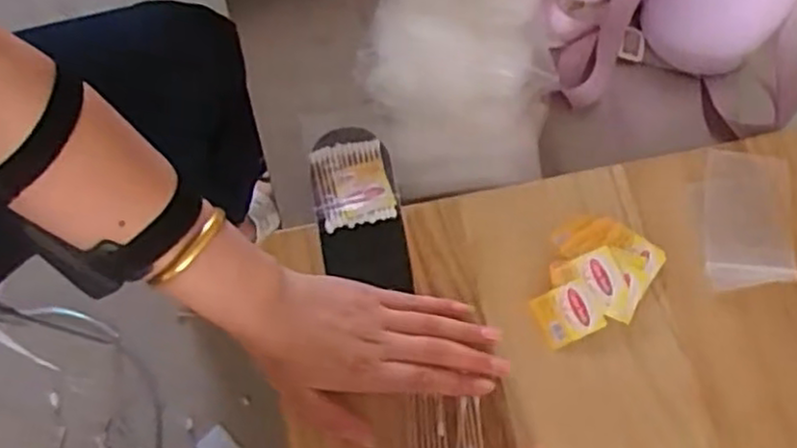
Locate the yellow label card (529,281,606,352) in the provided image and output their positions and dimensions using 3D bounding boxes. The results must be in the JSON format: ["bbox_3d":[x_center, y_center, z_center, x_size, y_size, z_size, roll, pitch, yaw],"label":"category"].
[{"bbox_3d":[0.122,0.065,0.525,0.044,0.008,0.039,-22,76,-8],"label":"yellow label card"}]

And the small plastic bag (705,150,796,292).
[{"bbox_3d":[0.262,-0.003,0.548,0.065,0.004,0.106,5,74,-1],"label":"small plastic bag"}]

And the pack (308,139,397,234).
[{"bbox_3d":[-0.036,-0.030,0.553,0.057,0.018,0.069,-14,75,-6],"label":"pack"}]

